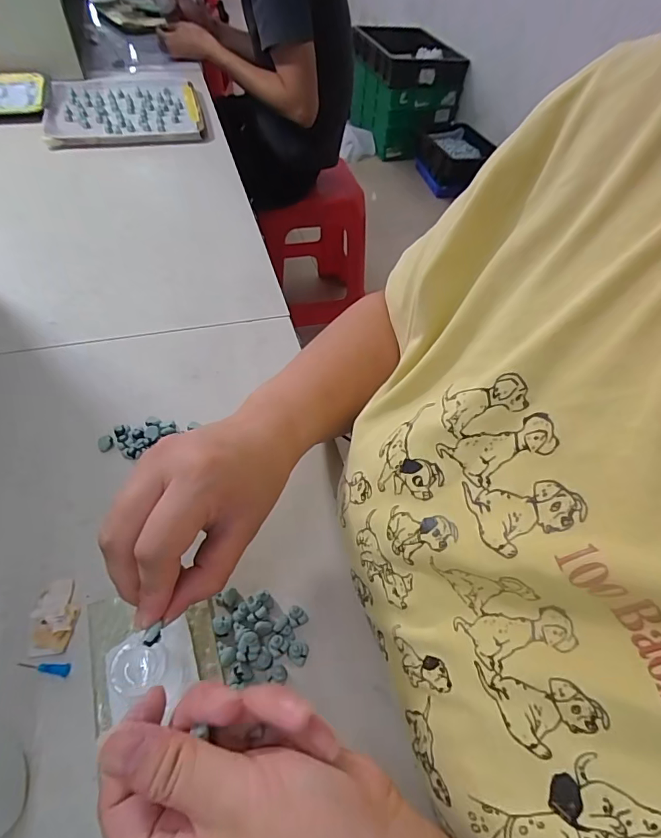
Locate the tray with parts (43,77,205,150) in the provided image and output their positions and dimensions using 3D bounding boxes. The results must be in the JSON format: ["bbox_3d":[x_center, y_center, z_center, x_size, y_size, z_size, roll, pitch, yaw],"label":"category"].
[{"bbox_3d":[-0.350,-0.531,0.772,0.235,0.022,0.281,-13,54,-16],"label":"tray with parts"}]

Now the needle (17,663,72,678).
[{"bbox_3d":[-0.167,0.144,0.264,0.030,0.004,0.006,9,51,1],"label":"needle"}]

